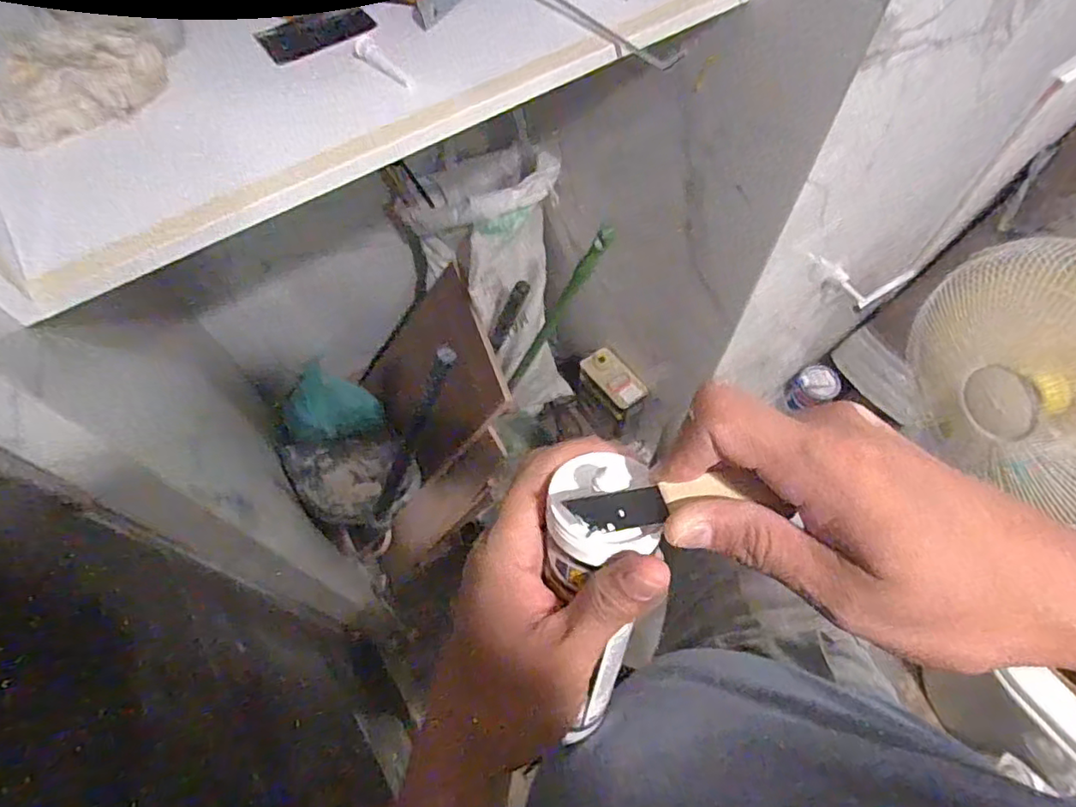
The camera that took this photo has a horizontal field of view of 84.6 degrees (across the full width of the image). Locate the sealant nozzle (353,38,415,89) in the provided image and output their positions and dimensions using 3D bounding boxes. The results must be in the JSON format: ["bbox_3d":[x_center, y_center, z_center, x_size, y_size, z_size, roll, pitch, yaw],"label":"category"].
[{"bbox_3d":[-0.157,-0.341,0.595,0.020,0.017,0.078,-39,67,-18],"label":"sealant nozzle"}]

